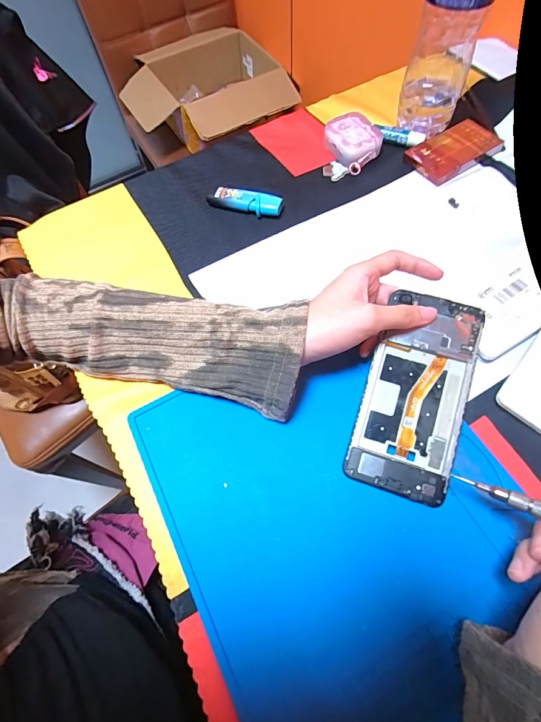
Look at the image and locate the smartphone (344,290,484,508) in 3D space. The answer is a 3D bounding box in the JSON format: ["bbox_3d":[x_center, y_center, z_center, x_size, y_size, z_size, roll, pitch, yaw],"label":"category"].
[{"bbox_3d":[0.109,0.023,0.260,0.072,0.007,0.149,21,80,12],"label":"smartphone"}]

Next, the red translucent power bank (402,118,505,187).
[{"bbox_3d":[0.209,-0.243,0.401,0.096,0.016,0.057,-30,66,-12],"label":"red translucent power bank"}]

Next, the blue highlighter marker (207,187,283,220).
[{"bbox_3d":[-0.028,-0.174,0.383,0.081,0.016,0.021,16,65,10],"label":"blue highlighter marker"}]

